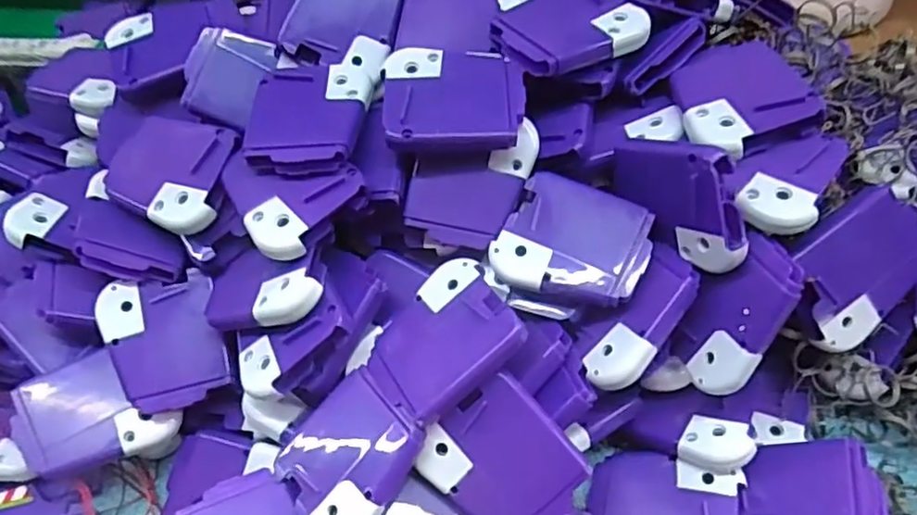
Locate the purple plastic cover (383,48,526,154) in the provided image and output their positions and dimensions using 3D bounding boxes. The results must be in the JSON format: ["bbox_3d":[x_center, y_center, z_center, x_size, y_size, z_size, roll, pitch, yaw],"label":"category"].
[{"bbox_3d":[-0.002,-0.070,0.283,0.059,0.014,0.051,-5,54,1],"label":"purple plastic cover"}]

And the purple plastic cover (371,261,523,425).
[{"bbox_3d":[-0.006,0.033,0.261,0.060,0.005,0.050,-47,52,-5],"label":"purple plastic cover"}]

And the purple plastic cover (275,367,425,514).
[{"bbox_3d":[-0.044,0.079,0.258,0.052,0.008,0.058,36,85,36],"label":"purple plastic cover"}]

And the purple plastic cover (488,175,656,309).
[{"bbox_3d":[0.049,-0.006,0.275,0.061,0.008,0.052,26,77,16],"label":"purple plastic cover"}]

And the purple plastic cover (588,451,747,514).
[{"bbox_3d":[0.089,0.110,0.277,0.058,0.012,0.048,-3,54,26],"label":"purple plastic cover"}]

